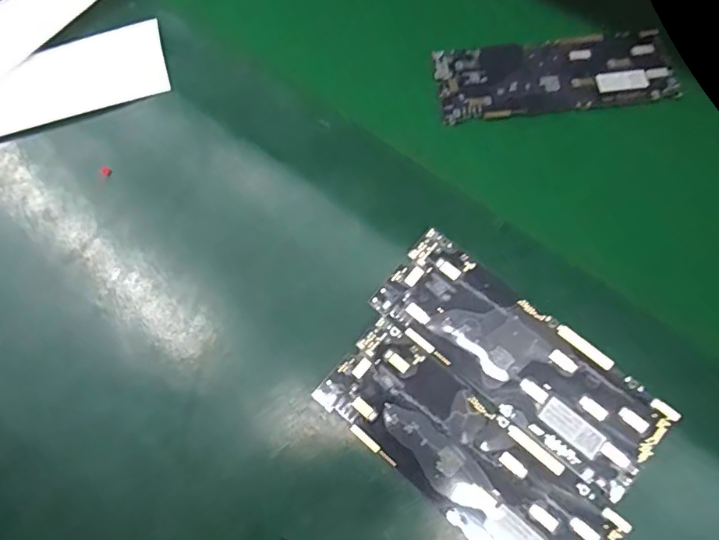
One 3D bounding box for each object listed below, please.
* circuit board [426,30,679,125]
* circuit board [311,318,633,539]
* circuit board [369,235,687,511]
[{"bbox_3d":[0.102,-0.103,0.261,0.121,0.004,0.044,-7,72,-2],"label":"circuit board"},{"bbox_3d":[0.042,0.074,0.198,0.123,0.004,0.044,39,77,12],"label":"circuit board"},{"bbox_3d":[0.065,0.036,0.208,0.122,0.004,0.044,39,76,12],"label":"circuit board"}]

